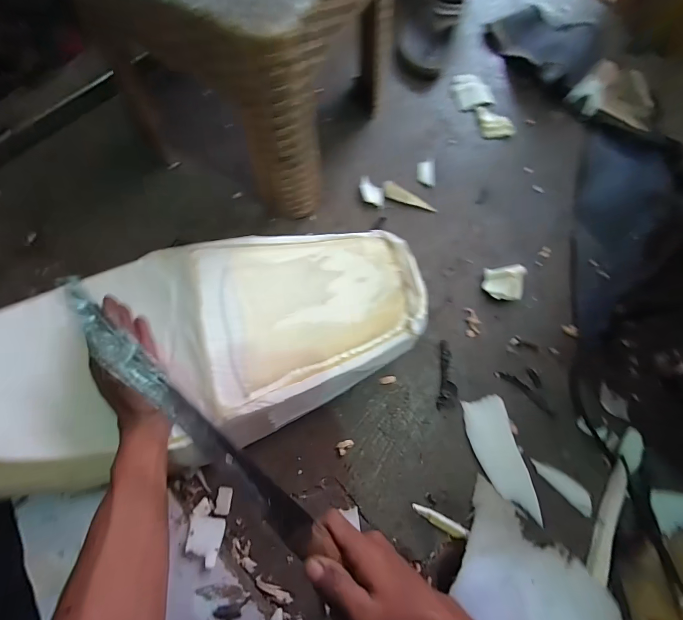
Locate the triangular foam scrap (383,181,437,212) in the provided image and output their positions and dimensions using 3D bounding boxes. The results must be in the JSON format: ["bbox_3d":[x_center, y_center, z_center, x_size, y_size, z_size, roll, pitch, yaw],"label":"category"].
[{"bbox_3d":[0.119,-0.198,0.618,0.100,0.008,0.025,18,99,-5],"label":"triangular foam scrap"}]

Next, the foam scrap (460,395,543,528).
[{"bbox_3d":[0.235,0.219,0.520,0.062,0.012,0.176,-16,77,-5],"label":"foam scrap"}]

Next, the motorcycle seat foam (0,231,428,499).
[{"bbox_3d":[-0.197,0.047,0.440,0.626,0.141,0.256,-21,79,-6],"label":"motorcycle seat foam"}]

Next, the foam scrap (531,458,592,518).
[{"bbox_3d":[0.326,0.255,0.520,0.097,0.009,0.028,44,79,9],"label":"foam scrap"}]

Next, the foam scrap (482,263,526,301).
[{"bbox_3d":[0.268,-0.044,0.581,0.070,0.021,0.059,-1,76,-1],"label":"foam scrap"}]

